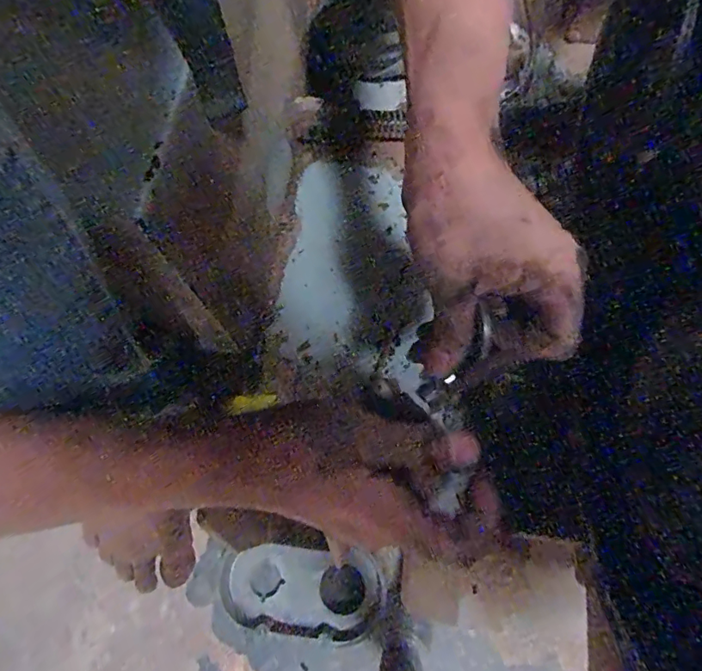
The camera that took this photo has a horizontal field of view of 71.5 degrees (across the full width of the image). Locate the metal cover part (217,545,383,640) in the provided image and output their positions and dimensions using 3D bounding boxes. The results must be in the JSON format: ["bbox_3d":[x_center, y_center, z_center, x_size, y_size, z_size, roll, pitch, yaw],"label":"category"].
[{"bbox_3d":[-0.140,0.681,1.309,0.446,0.043,0.201,-3,69,17],"label":"metal cover part"}]

